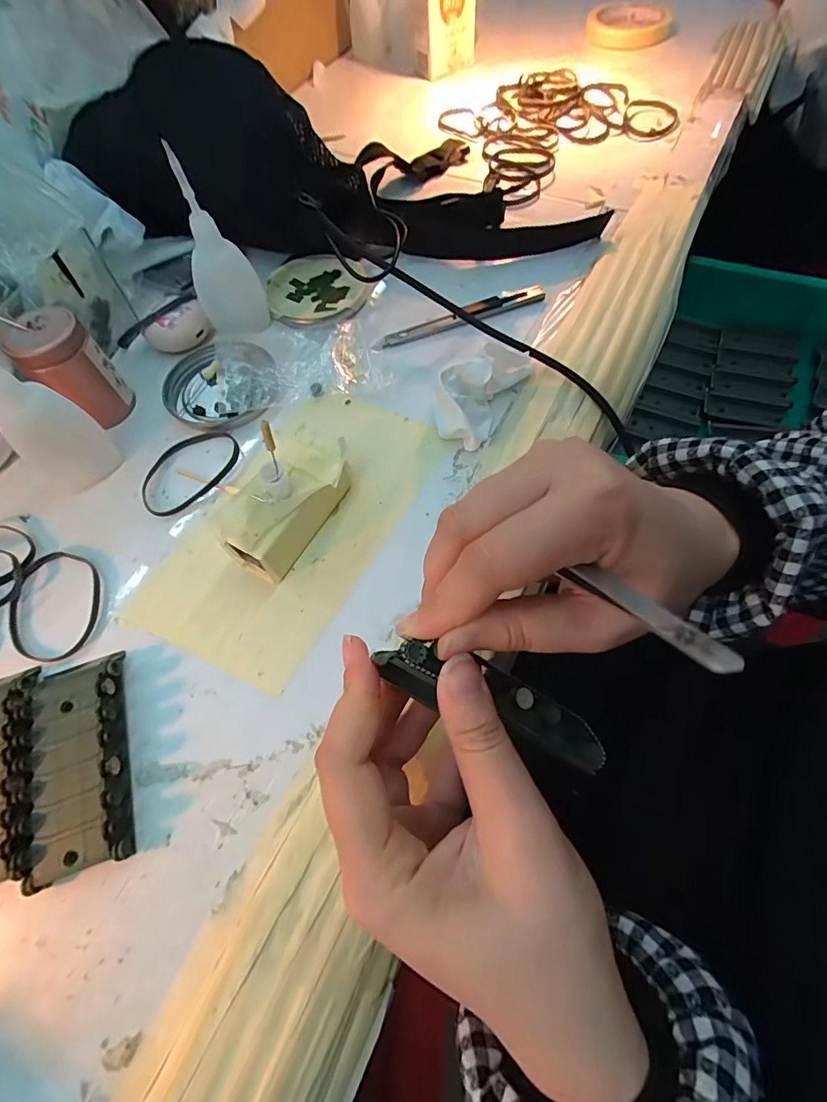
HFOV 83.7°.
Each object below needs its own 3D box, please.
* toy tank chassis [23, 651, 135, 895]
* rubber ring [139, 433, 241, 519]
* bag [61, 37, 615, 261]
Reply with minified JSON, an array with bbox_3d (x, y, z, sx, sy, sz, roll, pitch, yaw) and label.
[{"bbox_3d":[-0.157,0.098,0.220,0.042,0.015,0.095,-16,64,-4],"label":"toy tank chassis"},{"bbox_3d":[-0.146,-0.054,0.300,0.069,0.004,0.049,-38,68,-14],"label":"rubber ring"},{"bbox_3d":[-0.054,-0.321,0.389,0.420,0.100,0.174,9,64,-6],"label":"bag"}]

